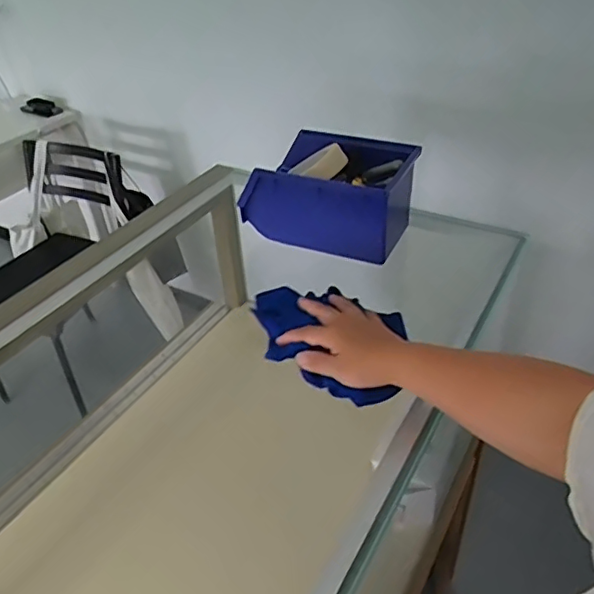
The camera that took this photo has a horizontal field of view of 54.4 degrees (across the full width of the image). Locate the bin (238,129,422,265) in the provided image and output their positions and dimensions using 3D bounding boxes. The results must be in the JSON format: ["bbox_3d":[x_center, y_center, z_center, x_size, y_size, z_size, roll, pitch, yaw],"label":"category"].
[{"bbox_3d":[0.044,-0.133,0.782,0.205,0.131,0.142,15,41,23],"label":"bin"}]

